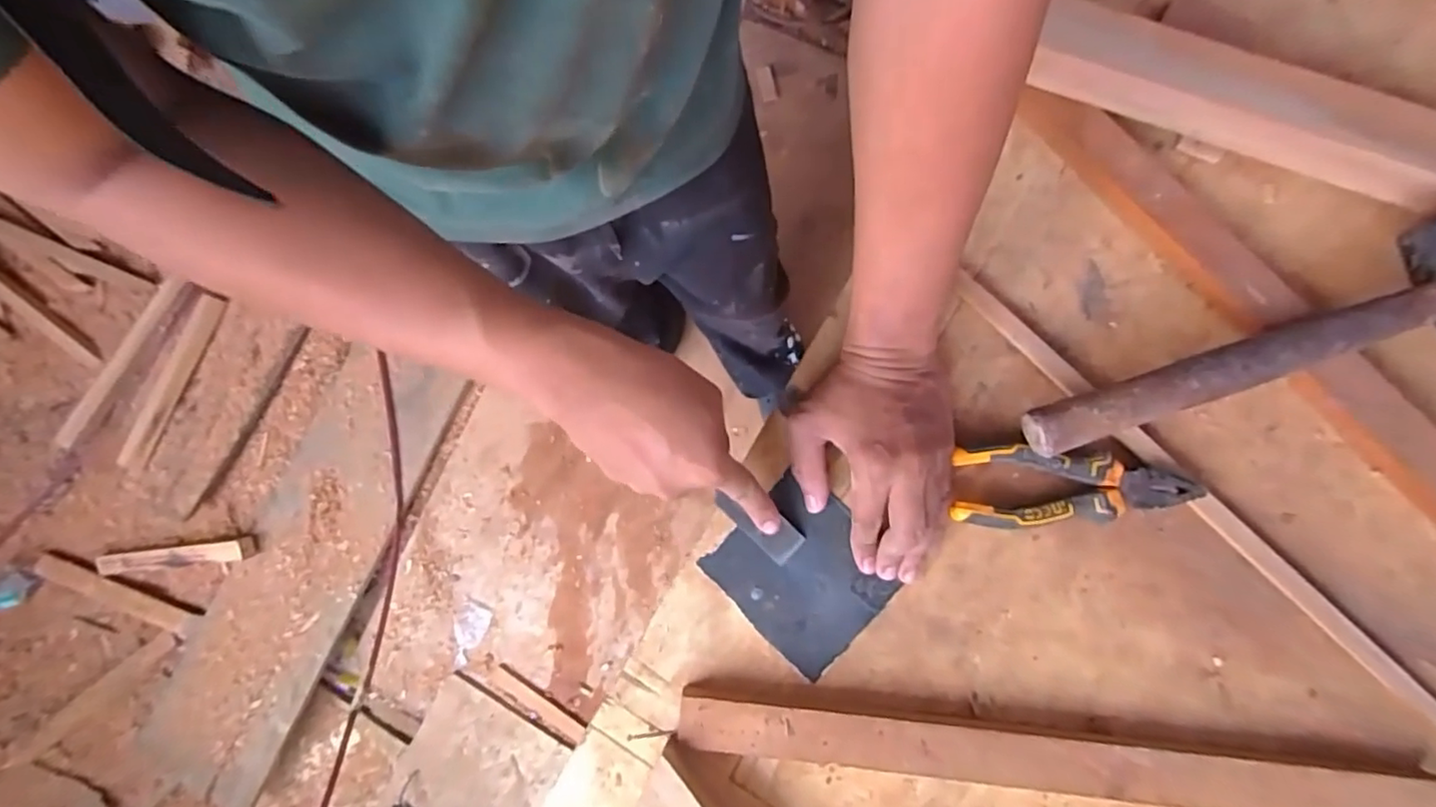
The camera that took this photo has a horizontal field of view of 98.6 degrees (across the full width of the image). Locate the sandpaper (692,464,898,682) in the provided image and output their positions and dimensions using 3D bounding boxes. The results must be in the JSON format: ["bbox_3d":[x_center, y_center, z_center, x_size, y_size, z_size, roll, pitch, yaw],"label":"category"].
[{"bbox_3d":[0.059,0.118,0.430,0.108,0.004,0.096,44,87,9],"label":"sandpaper"}]

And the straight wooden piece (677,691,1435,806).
[{"bbox_3d":[0.208,0.226,0.392,0.463,0.029,0.038,5,80,7],"label":"straight wooden piece"}]

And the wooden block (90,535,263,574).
[{"bbox_3d":[-1.212,0.339,1.377,0.394,0.062,0.053,-8,79,14],"label":"wooden block"}]

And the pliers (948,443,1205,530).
[{"bbox_3d":[0.237,0.053,0.418,0.149,0.022,0.054,-5,79,5],"label":"pliers"}]

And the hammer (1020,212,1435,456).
[{"bbox_3d":[0.357,-0.039,0.400,0.326,0.067,0.098,-16,81,3],"label":"hammer"}]

